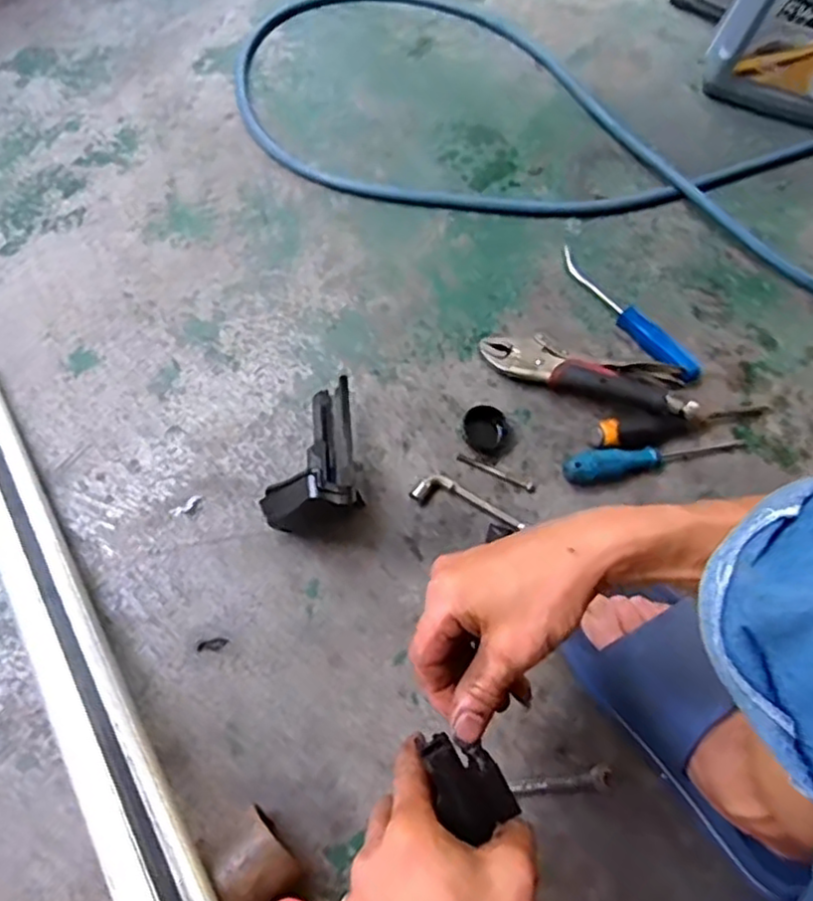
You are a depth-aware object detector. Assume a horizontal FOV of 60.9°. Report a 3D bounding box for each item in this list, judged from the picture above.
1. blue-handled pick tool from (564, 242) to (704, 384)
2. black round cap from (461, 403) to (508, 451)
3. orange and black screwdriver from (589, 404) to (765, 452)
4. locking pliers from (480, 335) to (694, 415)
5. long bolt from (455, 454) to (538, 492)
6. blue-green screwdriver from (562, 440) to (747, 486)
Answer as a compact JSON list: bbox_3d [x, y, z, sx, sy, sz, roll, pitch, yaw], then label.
[{"bbox_3d":[0.237,-0.149,0.753,0.029,0.020,0.204,-34,71,-18],"label":"blue-handled pick tool"},{"bbox_3d":[0.076,-0.023,0.680,0.043,0.021,0.038,40,68,15],"label":"black round cap"},{"bbox_3d":[0.281,-0.028,0.692,0.194,0.031,0.029,-10,67,-11],"label":"orange and black screwdriver"},{"bbox_3d":[0.185,-0.084,0.707,0.218,0.032,0.066,16,63,9],"label":"locking pliers"},{"bbox_3d":[0.087,0.021,0.672,0.080,0.004,0.011,24,65,8],"label":"long bolt"},{"bbox_3d":[0.245,0.004,0.678,0.193,0.024,0.024,-11,65,-9],"label":"blue-green screwdriver"}]

